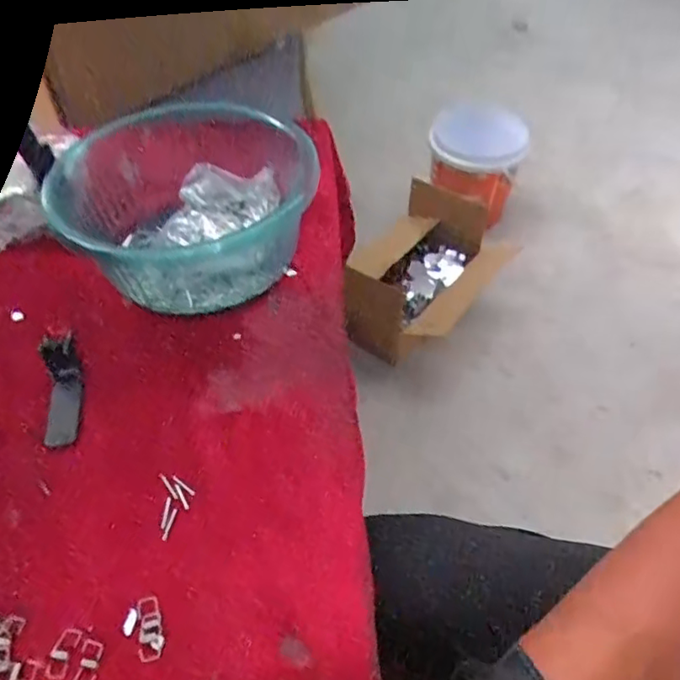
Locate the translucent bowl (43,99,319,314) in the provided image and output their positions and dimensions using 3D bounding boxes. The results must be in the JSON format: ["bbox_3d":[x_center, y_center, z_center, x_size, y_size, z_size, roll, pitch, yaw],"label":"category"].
[{"bbox_3d":[-0.127,-0.119,0.487,0.199,0.088,0.181,0,48,0],"label":"translucent bowl"}]

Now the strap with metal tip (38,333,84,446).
[{"bbox_3d":[-0.197,0.036,0.411,0.024,0.009,0.082,-10,65,-11],"label":"strap with metal tip"}]

